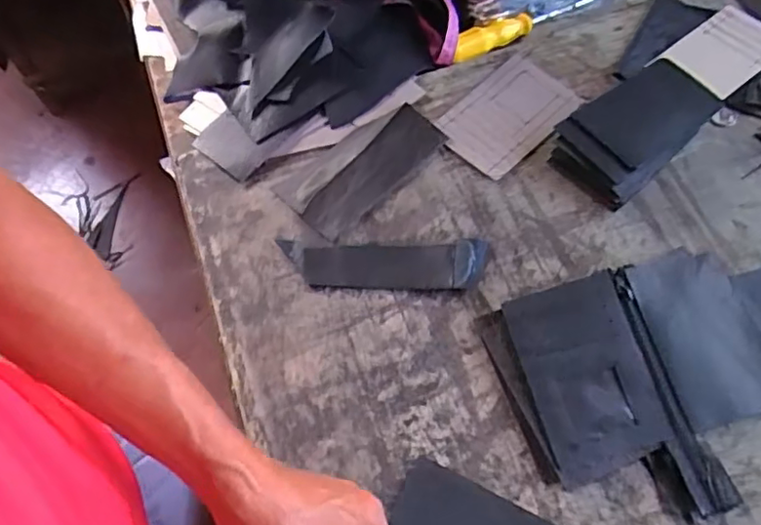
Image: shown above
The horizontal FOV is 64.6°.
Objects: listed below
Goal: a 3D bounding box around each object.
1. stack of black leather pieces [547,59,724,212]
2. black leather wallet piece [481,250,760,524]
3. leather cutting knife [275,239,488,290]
[{"bbox_3d":[0.238,-0.128,0.558,0.165,0.029,0.086,-39,69,-15],"label":"stack of black leather pieces"},{"bbox_3d":[0.207,0.091,0.459,0.209,0.024,0.182,-16,65,-5],"label":"black leather wallet piece"},{"bbox_3d":[0.001,0.001,0.512,0.171,0.015,0.042,0,64,3],"label":"leather cutting knife"}]

